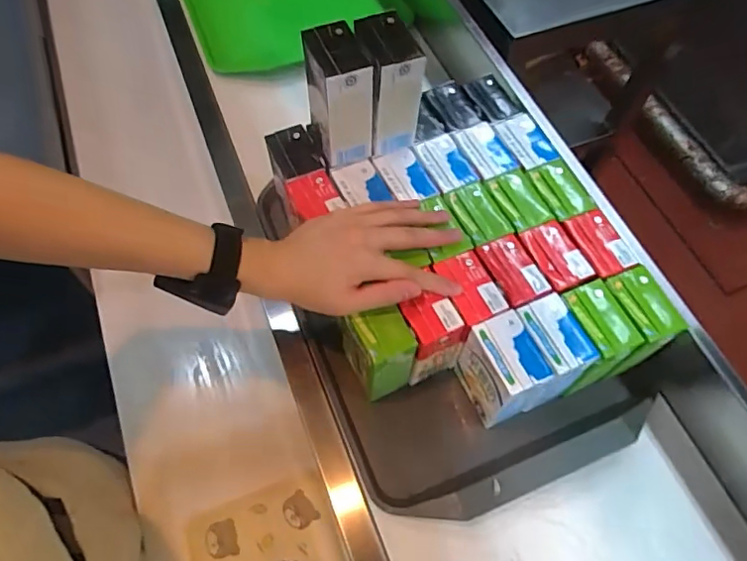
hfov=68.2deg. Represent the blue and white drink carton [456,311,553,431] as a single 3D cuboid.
[{"bbox_3d":[0.111,0.080,0.483,0.046,0.097,0.067,-21,64,-12],"label":"blue and white drink carton"}]

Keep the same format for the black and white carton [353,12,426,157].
[{"bbox_3d":[0.012,-0.175,0.497,0.049,0.106,0.060,-15,63,-9],"label":"black and white carton"}]

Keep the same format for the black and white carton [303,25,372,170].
[{"bbox_3d":[-0.033,-0.163,0.491,0.047,0.108,0.064,-17,63,-10],"label":"black and white carton"}]

